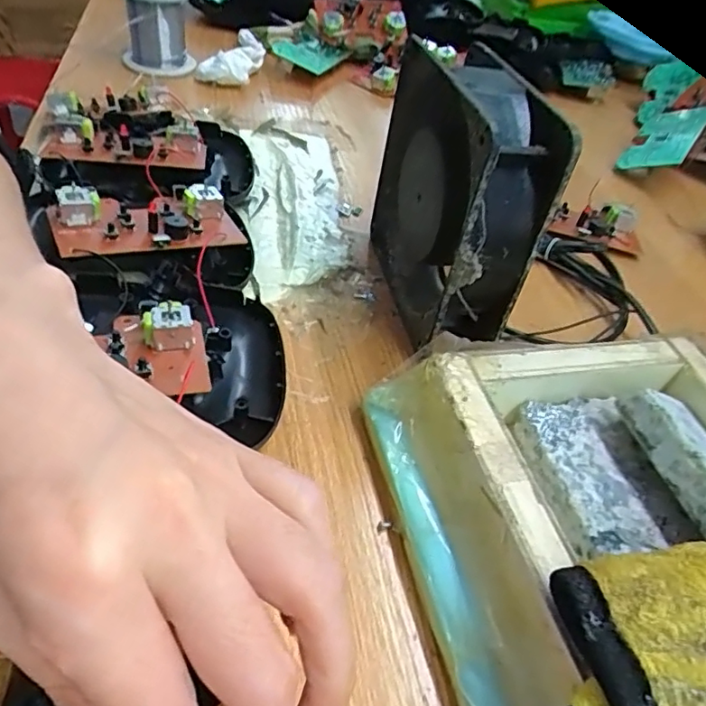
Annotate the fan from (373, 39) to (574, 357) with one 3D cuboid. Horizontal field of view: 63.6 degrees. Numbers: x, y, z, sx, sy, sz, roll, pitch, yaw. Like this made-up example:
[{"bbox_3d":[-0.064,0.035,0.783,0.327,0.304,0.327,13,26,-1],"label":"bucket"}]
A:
[{"bbox_3d":[0.051,-0.075,0.290,0.046,0.120,0.131,-1,45,-13],"label":"fan"}]

